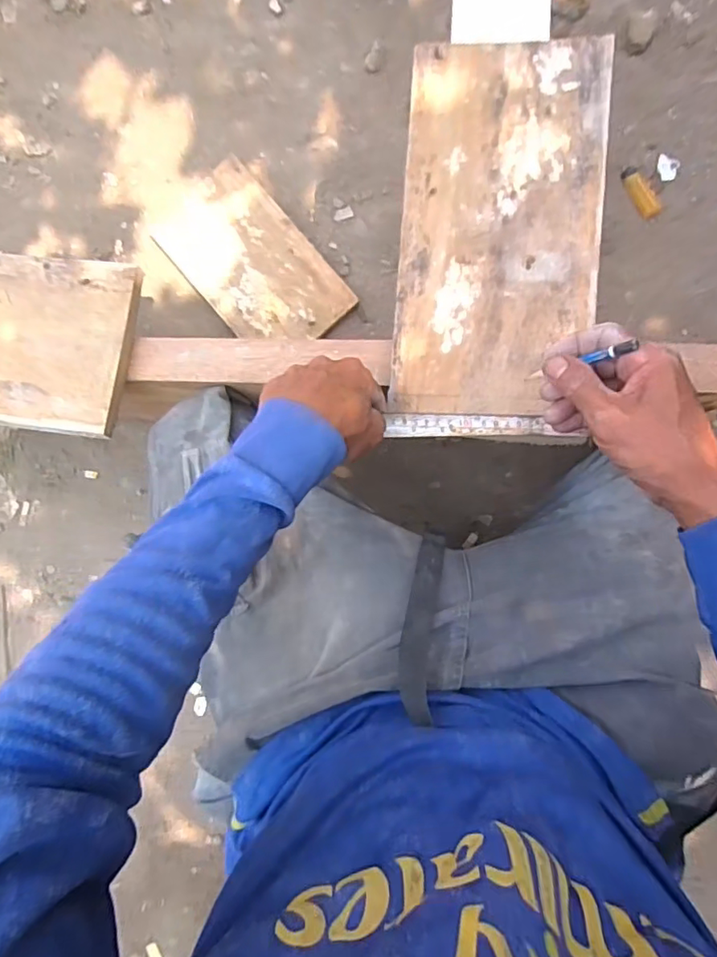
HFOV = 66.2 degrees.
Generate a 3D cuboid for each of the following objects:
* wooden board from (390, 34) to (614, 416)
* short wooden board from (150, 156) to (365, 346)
[{"bbox_3d":[0.123,-0.218,0.481,0.165,0.021,0.316,4,89,6],"label":"wooden board"},{"bbox_3d":[-0.157,-0.315,0.822,0.169,0.036,0.287,-41,85,4],"label":"short wooden board"}]

